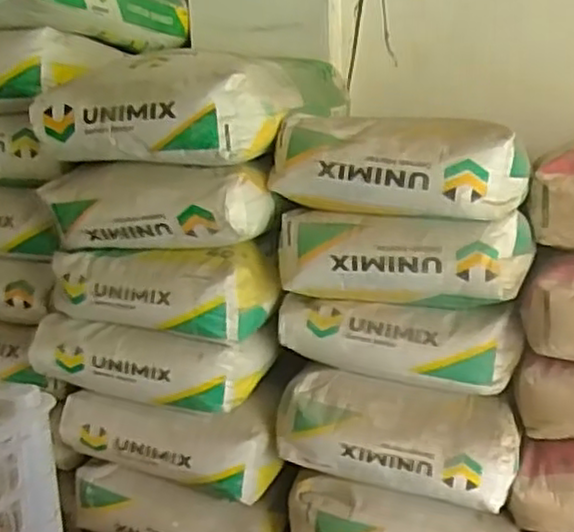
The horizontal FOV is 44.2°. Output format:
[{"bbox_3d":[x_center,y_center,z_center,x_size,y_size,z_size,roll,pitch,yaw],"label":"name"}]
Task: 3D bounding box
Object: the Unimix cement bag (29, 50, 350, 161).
[{"bbox_3d":[-0.128,-0.272,1.190,0.351,0.137,0.473,4,15,21],"label":"Unimix cement bag"}]

